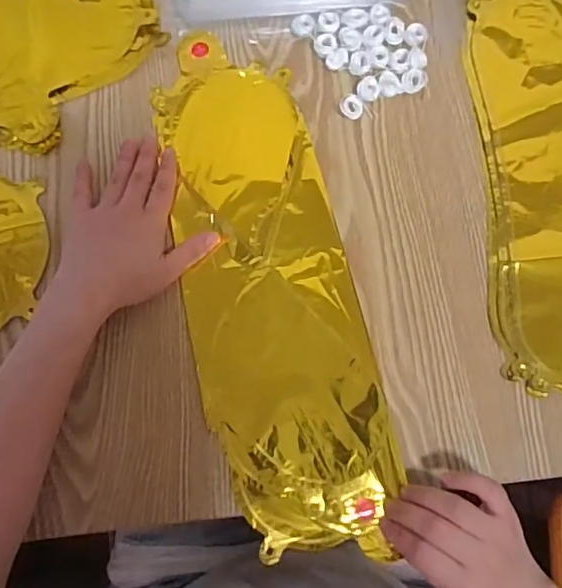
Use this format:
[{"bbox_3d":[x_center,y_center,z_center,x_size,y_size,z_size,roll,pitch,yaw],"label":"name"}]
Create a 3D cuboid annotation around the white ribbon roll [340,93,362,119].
[{"bbox_3d":[0.060,-0.161,0.480,0.020,0.010,0.019,0,77,-1],"label":"white ribbon roll"}]

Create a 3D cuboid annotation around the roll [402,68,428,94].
[{"bbox_3d":[0.116,-0.186,0.488,0.025,0.006,0.019,-35,80,-9],"label":"roll"}]

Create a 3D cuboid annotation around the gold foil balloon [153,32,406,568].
[{"bbox_3d":[-0.011,-0.017,0.450,0.132,0.008,0.416,-13,77,-4],"label":"gold foil balloon"}]

